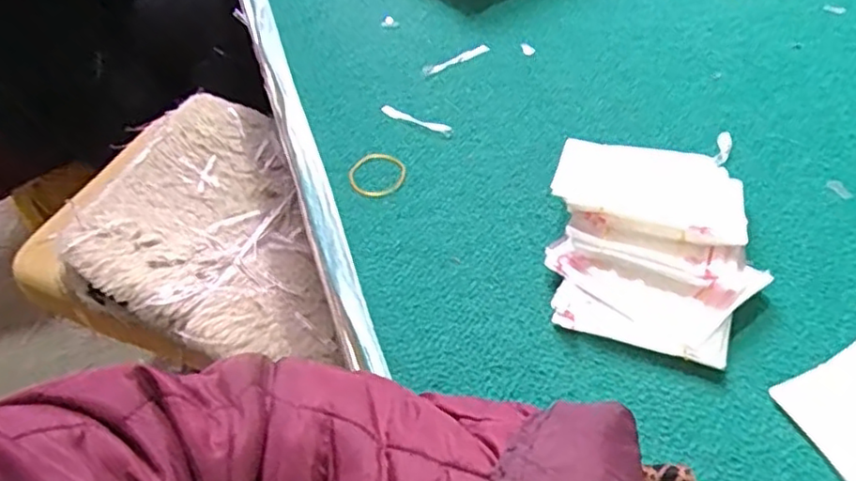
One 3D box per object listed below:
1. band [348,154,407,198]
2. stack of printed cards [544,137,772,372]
[{"bbox_3d":[-0.039,-0.049,0.488,0.042,0.004,0.045,-3,47,3],"label":"band"},{"bbox_3d":[0.137,-0.004,0.405,0.122,0.038,0.154,8,49,13],"label":"stack of printed cards"}]

